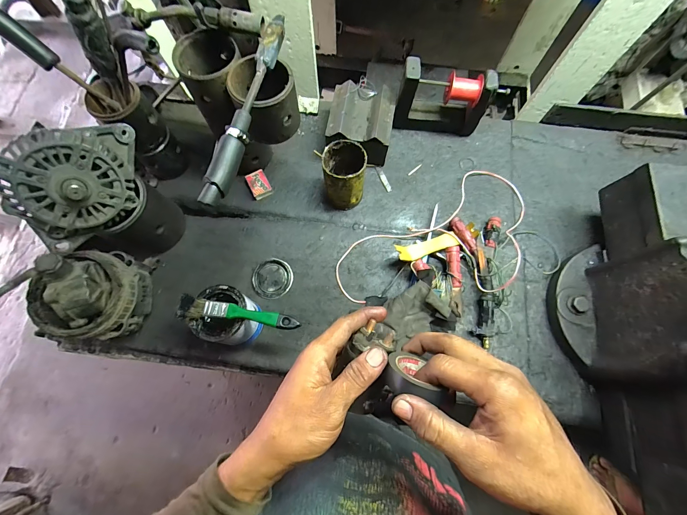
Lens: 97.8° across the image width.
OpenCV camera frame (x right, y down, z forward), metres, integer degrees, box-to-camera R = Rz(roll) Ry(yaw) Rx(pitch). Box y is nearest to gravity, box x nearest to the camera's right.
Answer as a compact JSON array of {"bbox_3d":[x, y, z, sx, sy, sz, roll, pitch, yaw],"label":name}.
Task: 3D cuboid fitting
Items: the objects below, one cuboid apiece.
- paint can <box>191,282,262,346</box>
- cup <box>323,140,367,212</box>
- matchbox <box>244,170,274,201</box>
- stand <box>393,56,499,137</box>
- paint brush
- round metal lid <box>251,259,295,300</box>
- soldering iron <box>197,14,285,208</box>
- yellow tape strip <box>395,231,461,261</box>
[{"bbox_3d":[-0.185,0.096,0.489,0.086,0.117,0.079,0,73,0],"label":"paint can"},{"bbox_3d":[0.002,-0.145,0.548,0.070,0.115,0.075,0,73,0],"label":"cup"},{"bbox_3d":[-0.168,-0.145,0.597,0.039,0.020,0.055,-25,75,-7],"label":"matchbox"},{"bbox_3d":[0.190,-0.296,0.575,0.183,0.142,0.058,8,73,2],"label":"stand"},{"bbox_3d":[-0.149,0.079,0.431,0.170,0.013,0.031,6,73,2],"label":"paint brush"},{"bbox_3d":[-0.134,0.039,0.559,0.073,0.005,0.073,0,73,0],"label":"round metal lid"},{"bbox_3d":[-0.120,-0.190,0.374,0.028,0.031,0.270,15,74,4],"label":"soldering iron"},{"bbox_3d":[0.149,-0.019,0.538,0.126,0.023,0.032,-16,73,-18],"label":"yellow tape strip"}]

